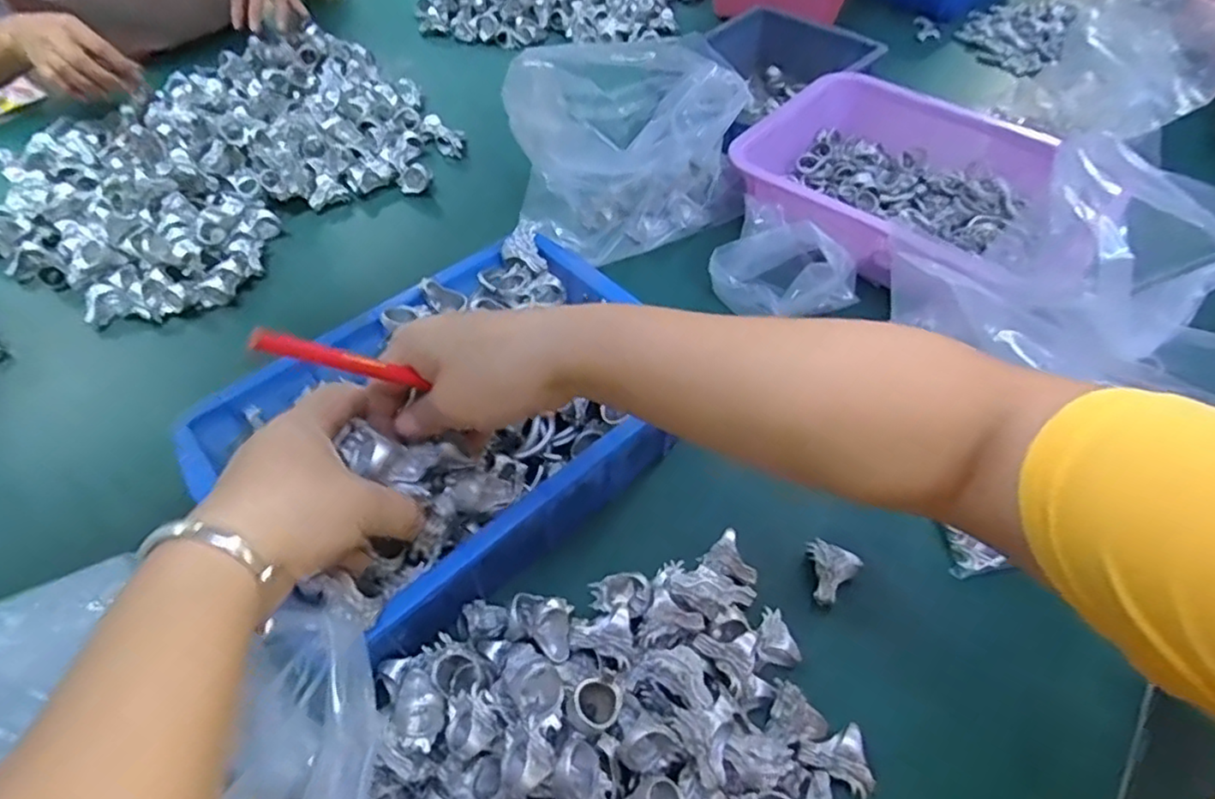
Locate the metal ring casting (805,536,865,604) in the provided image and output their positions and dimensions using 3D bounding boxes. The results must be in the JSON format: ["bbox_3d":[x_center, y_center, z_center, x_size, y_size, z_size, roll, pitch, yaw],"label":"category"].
[{"bbox_3d":[0.142,0.112,0.422,0.033,0.020,0.034,31,59,22],"label":"metal ring casting"}]

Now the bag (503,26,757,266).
[{"bbox_3d":[0.016,-0.243,0.621,0.209,0.123,0.190,-35,60,-23],"label":"bag"}]

